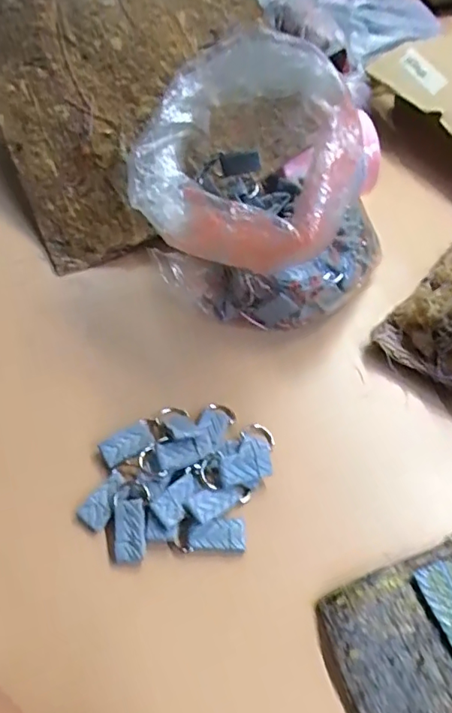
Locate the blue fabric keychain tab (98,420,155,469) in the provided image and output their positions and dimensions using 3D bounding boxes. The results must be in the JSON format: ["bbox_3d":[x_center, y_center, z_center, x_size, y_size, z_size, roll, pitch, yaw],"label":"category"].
[{"bbox_3d":[-0.068,0.062,0.370,0.039,0.006,0.020,-30,75,-26],"label":"blue fabric keychain tab"}]

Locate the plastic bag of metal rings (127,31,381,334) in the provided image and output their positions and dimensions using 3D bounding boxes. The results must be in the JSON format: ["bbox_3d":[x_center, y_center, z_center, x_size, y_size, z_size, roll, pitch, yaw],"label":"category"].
[{"bbox_3d":[0.036,-0.143,0.433,0.190,0.160,0.201,19,54,14],"label":"plastic bag of metal rings"}]

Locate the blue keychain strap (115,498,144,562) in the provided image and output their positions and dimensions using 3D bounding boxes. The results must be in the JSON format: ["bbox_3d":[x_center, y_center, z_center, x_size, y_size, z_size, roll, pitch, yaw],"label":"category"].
[{"bbox_3d":[-0.061,0.110,0.330,0.018,0.005,0.038,-4,65,-4],"label":"blue keychain strap"}]

